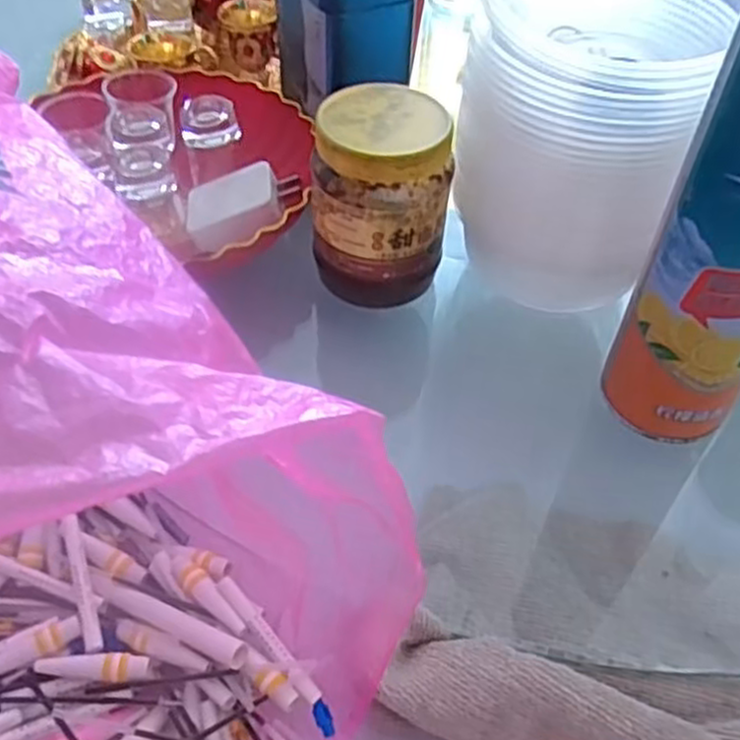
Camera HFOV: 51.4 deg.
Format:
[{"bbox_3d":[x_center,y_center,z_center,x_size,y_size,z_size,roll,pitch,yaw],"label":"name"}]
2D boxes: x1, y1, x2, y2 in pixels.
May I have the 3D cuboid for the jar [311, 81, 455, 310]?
[{"bbox_3d":[0.005,-0.093,0.426,0.071,0.102,0.071,1,48,-2],"label":"jar"}]

